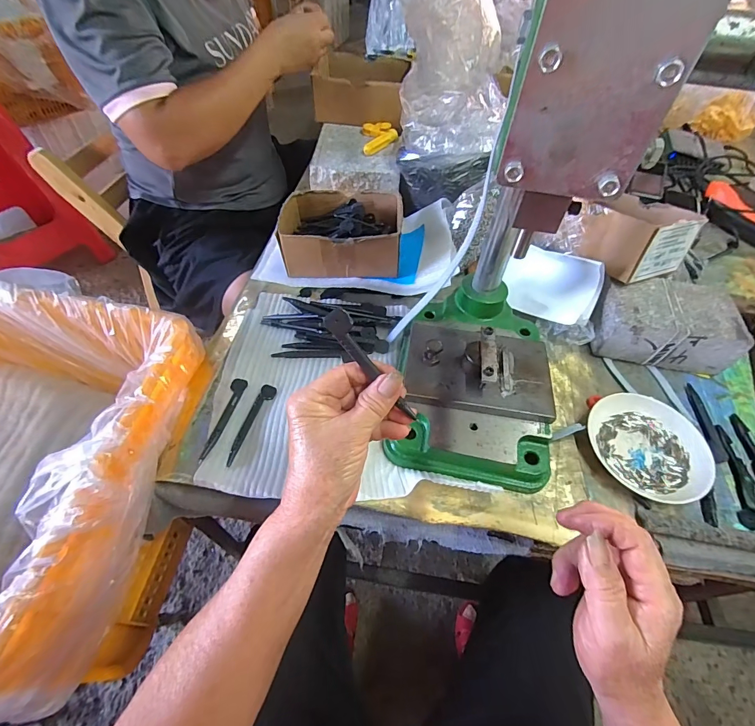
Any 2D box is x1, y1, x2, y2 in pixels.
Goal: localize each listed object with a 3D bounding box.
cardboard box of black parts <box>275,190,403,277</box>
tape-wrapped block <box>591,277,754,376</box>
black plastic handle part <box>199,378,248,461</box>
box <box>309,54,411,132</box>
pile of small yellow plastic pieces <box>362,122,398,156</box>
[{"bbox_3d":[-0.050,-0.188,0.562,0.164,0.068,0.131,4,52,-1],"label":"cardboard box of black parts"},{"bbox_3d":[0.358,-0.051,0.495,0.152,0.067,0.101,12,53,5],"label":"tape-wrapped block"},{"bbox_3d":[-0.163,0.057,0.413,0.016,0.004,0.100,9,52,3],"label":"black plastic handle part"},{"bbox_3d":[-0.028,-0.483,0.693,0.156,0.079,0.152,10,53,4],"label":"box"},{"bbox_3d":[0.005,-0.378,0.653,0.057,0.019,0.090,0,53,-4],"label":"pile of small yellow plastic pieces"}]

